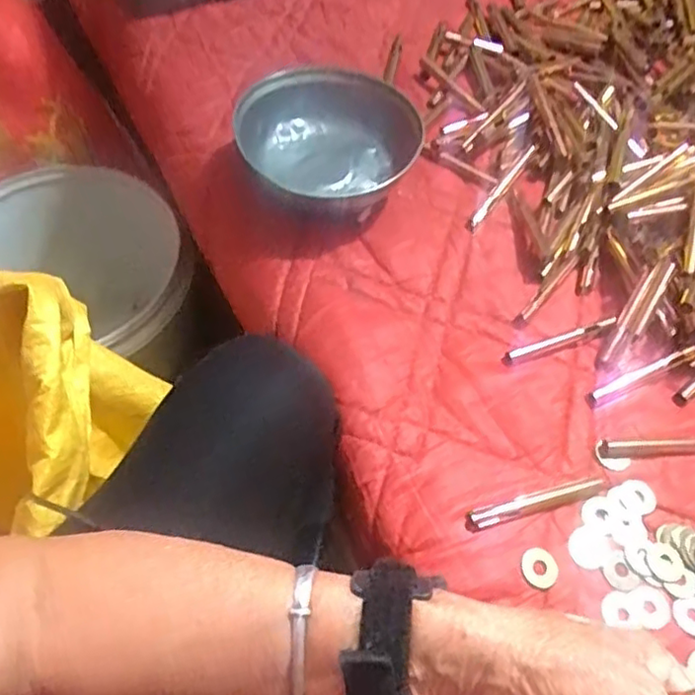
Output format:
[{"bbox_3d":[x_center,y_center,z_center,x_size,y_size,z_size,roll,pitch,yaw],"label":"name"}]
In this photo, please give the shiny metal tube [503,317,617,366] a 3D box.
[{"bbox_3d":[0.152,-0.004,0.456,0.089,0.009,0.012,-18,61,-13],"label":"shiny metal tube"}]

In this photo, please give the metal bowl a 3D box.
[{"bbox_3d":[-0.020,-0.161,0.510,0.133,0.049,0.137,1,58,-2],"label":"metal bowl"}]

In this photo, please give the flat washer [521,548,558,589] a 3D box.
[{"bbox_3d":[0.112,0.129,0.372,0.021,0.004,0.022,1,58,-2],"label":"flat washer"}]

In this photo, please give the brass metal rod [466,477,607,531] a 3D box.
[{"bbox_3d":[0.116,0.093,0.389,0.094,0.010,0.013,-15,60,-12],"label":"brass metal rod"}]

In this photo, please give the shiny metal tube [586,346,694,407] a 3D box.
[{"bbox_3d":[0.205,0.019,0.440,0.090,0.009,0.011,-20,61,-15],"label":"shiny metal tube"}]

